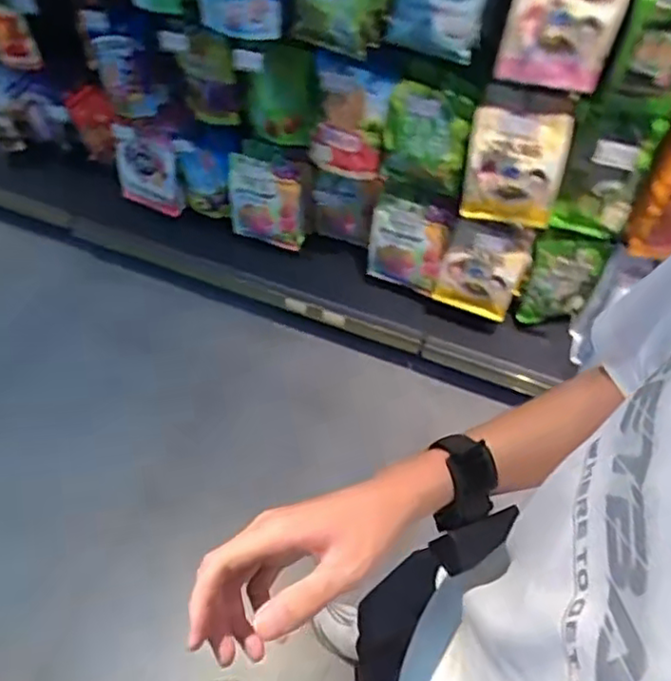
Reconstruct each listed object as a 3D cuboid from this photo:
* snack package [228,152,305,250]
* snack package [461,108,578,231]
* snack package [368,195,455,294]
[{"bbox_3d":[-0.190,-0.375,1.792,0.213,0.290,0.058,14,56,9],"label":"snack package"},{"bbox_3d":[0.376,-0.357,1.351,0.194,0.253,0.067,6,55,4],"label":"snack package"},{"bbox_3d":[0.187,-0.244,1.675,0.199,0.326,0.078,6,55,4],"label":"snack package"}]

